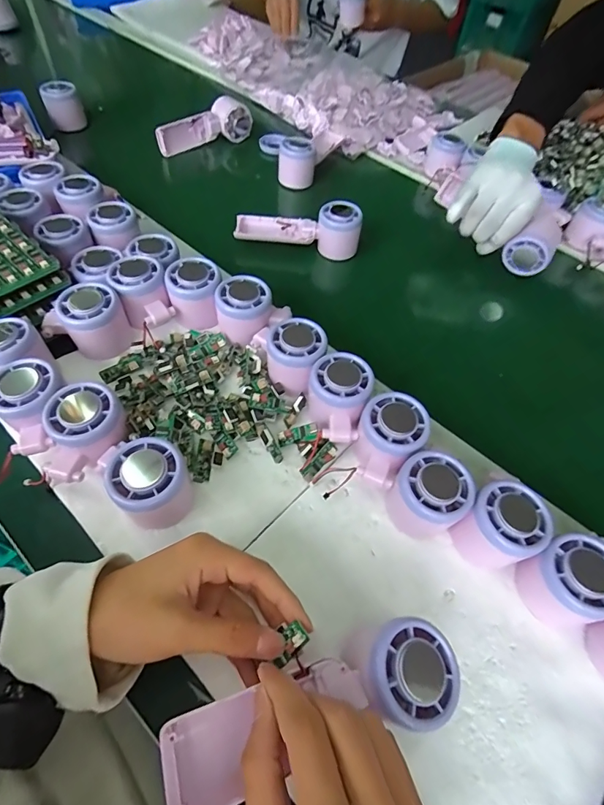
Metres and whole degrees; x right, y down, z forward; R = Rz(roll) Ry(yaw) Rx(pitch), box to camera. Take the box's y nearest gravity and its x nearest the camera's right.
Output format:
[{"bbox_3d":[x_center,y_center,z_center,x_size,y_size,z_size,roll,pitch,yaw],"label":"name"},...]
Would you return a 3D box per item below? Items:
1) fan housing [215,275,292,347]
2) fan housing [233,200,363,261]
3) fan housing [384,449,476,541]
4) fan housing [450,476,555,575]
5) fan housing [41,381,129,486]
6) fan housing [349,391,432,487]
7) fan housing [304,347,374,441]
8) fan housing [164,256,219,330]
[{"bbox_3d":[-0.055,-0.093,0.424,0.067,0.047,0.058,25,58,12],"label":"fan housing"},{"bbox_3d":[-0.005,-0.235,0.550,0.164,0.054,0.045,5,56,-1],"label":"fan housing"},{"bbox_3d":[0.100,0.075,0.330,0.054,0.060,0.057,-29,63,-21],"label":"fan housing"},{"bbox_3d":[0.154,0.097,0.321,0.054,0.057,0.053,2,57,-3],"label":"fan housing"},{"bbox_3d":[-0.179,0.029,0.336,0.053,0.060,0.074,33,60,17],"label":"fan housing"},{"bbox_3d":[0.070,0.035,0.354,0.056,0.060,0.071,35,61,18],"label":"fan housing"},{"bbox_3d":[0.030,-0.003,0.367,0.054,0.045,0.074,13,57,4],"label":"fan housing"},{"bbox_3d":[-0.113,-0.115,0.433,0.052,0.048,0.053,-8,58,-9],"label":"fan housing"}]

